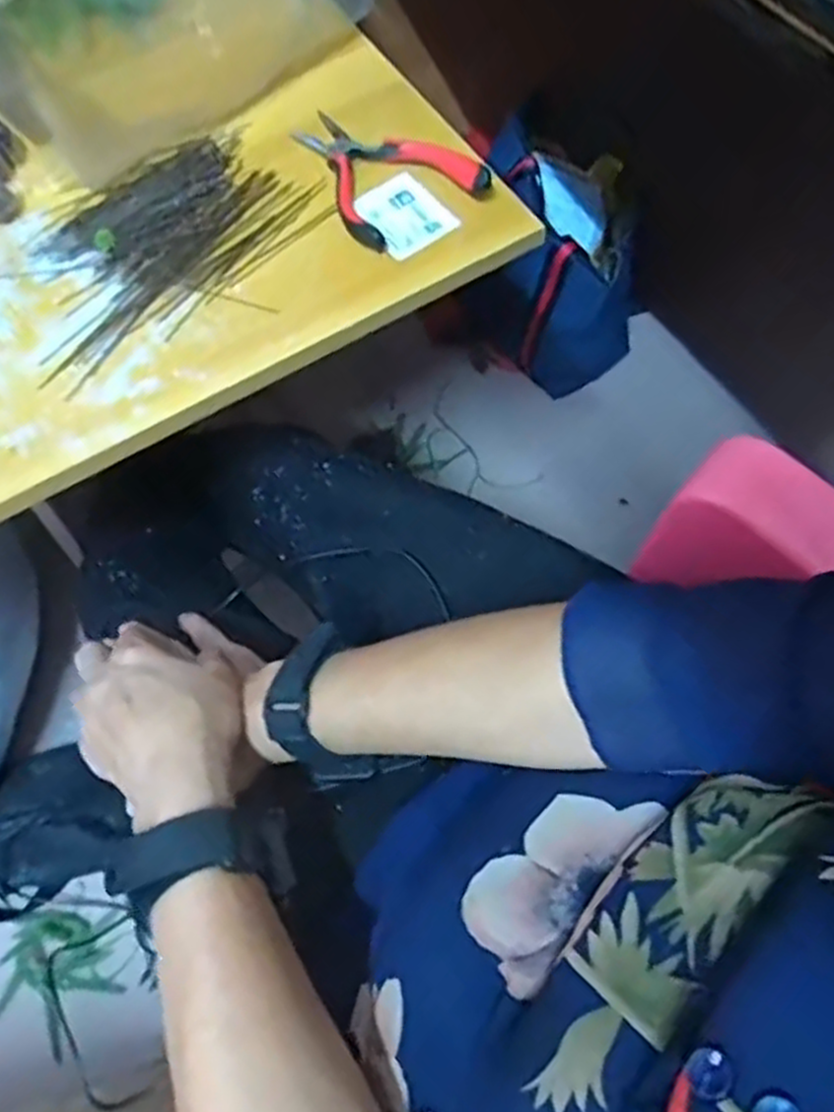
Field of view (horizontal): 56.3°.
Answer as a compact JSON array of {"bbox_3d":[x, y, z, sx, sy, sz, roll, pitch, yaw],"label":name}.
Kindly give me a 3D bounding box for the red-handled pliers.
[{"bbox_3d":[-0.019,-0.256,0.500,0.089,0.024,0.118,-25,67,-9],"label":"red-handled pliers"}]

